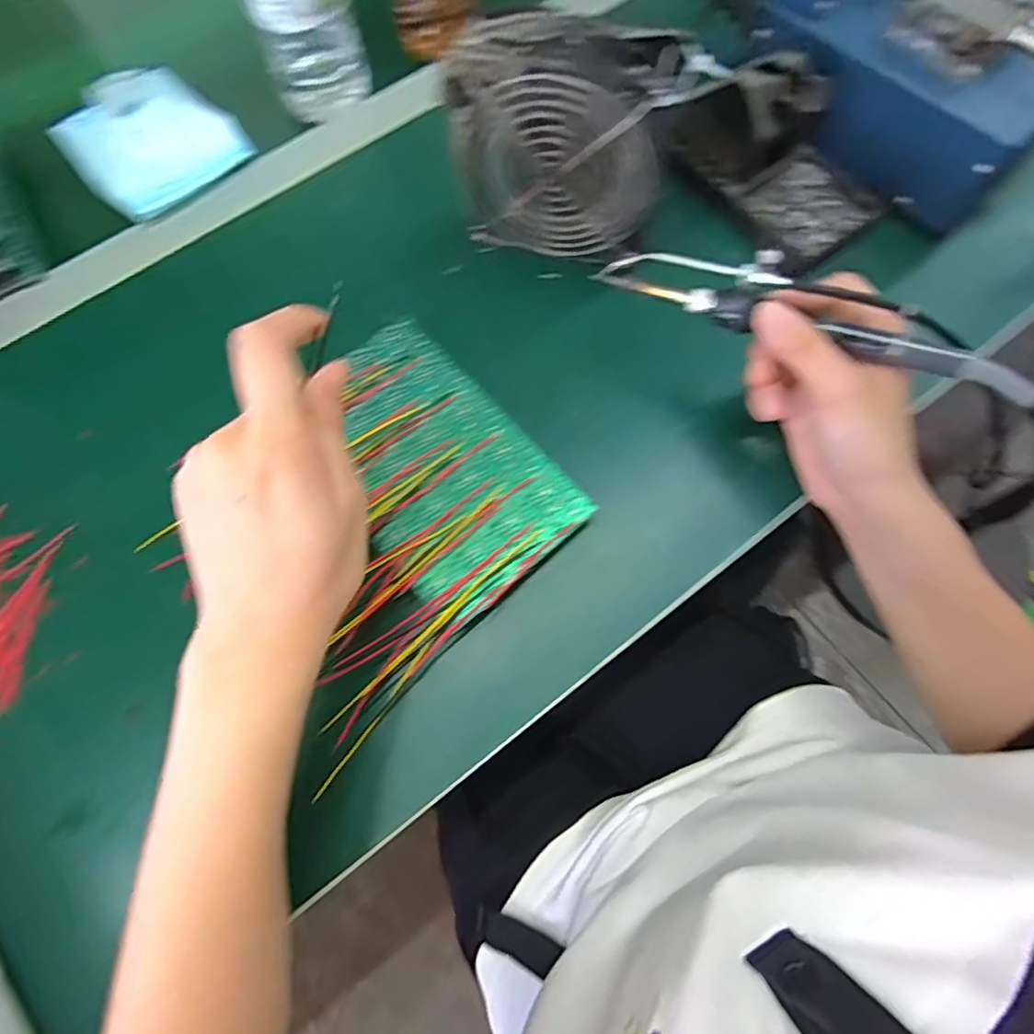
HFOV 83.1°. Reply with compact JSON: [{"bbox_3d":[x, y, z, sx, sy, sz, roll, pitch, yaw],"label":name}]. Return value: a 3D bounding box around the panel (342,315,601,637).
[{"bbox_3d":[-0.051,-0.032,0.334,0.102,0.006,0.170,-40,74,-11],"label":"panel"}]

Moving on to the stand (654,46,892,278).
[{"bbox_3d":[0.168,-0.233,0.366,0.077,0.065,0.132,-38,73,-11],"label":"stand"}]

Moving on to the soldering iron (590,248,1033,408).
[{"bbox_3d":[0.140,-0.100,0.288,0.210,0.034,0.024,27,74,17],"label":"soldering iron"}]

